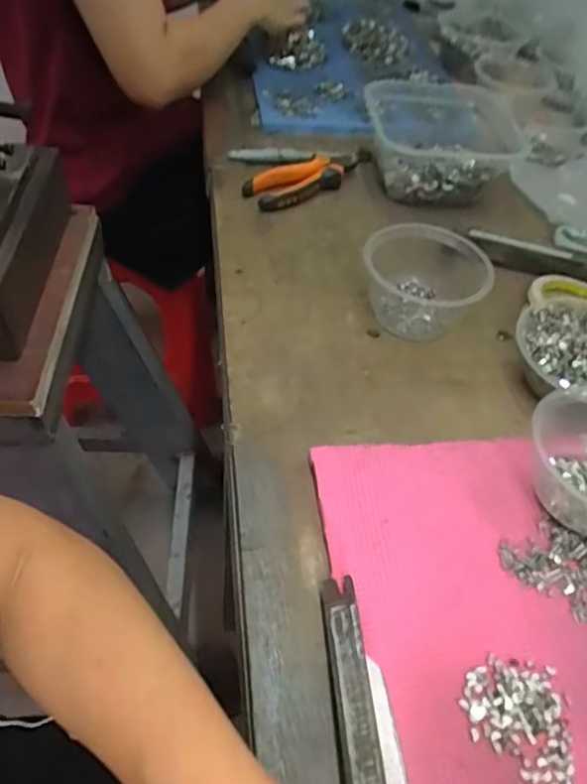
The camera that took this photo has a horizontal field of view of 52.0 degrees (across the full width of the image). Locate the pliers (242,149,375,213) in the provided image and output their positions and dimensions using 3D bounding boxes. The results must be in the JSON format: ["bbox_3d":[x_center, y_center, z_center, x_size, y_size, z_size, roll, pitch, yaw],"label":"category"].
[{"bbox_3d":[0.022,-0.258,0.712,0.183,0.034,0.054,-35,60,-29],"label":"pliers"}]

